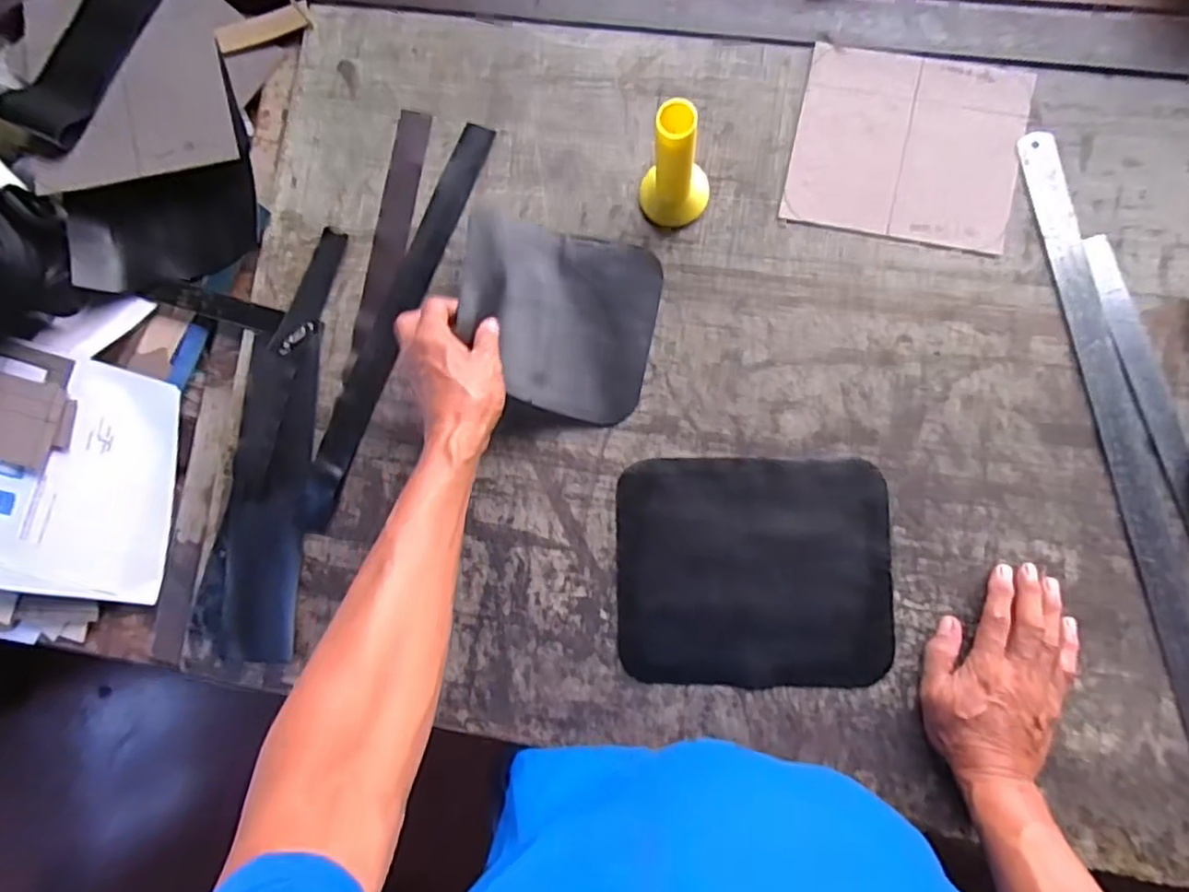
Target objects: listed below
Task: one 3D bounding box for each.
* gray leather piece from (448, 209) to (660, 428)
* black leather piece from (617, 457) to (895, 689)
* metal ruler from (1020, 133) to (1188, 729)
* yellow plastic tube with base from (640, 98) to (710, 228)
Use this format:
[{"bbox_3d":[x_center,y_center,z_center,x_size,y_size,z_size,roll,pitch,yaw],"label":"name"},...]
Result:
[{"bbox_3d":[-0.032,-0.115,0.556,0.160,0.083,0.162,-1,85,7],"label":"gray leather piece"},{"bbox_3d":[0.132,0.105,0.547,0.221,0.008,0.186,0,85,7],"label":"black leather piece"},{"bbox_3d":[0.437,0.043,0.519,0.030,0.008,0.619,-12,83,5],"label":"metal ruler"},{"bbox_3d":[0.066,-0.225,0.527,0.058,0.124,0.048,-5,84,6],"label":"yellow plastic tube with base"}]

